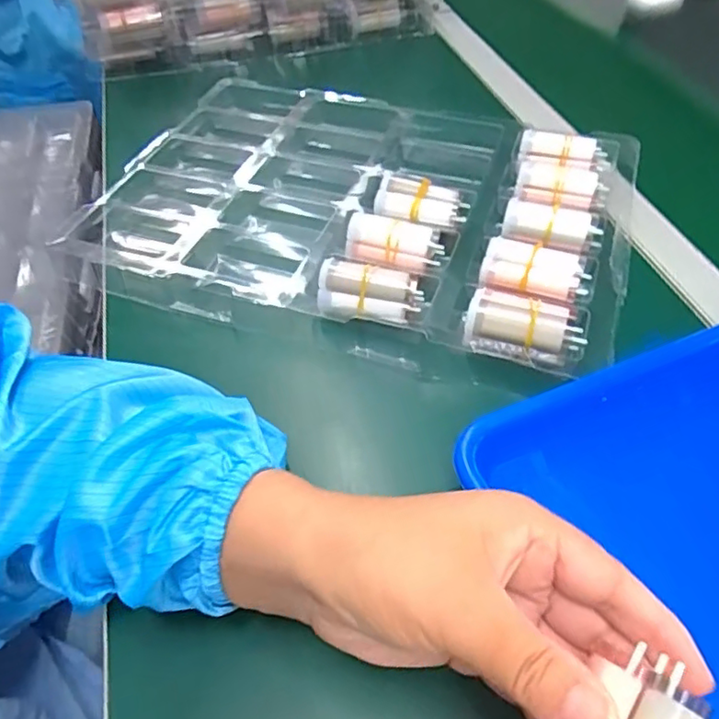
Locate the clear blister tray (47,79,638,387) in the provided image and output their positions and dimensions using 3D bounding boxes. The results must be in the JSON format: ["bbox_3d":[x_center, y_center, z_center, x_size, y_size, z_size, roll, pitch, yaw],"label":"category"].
[{"bbox_3d":[-0.004,-0.137,0.497,0.427,0.043,0.309,15,52,14],"label":"clear blister tray"}]

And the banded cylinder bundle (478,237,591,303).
[{"bbox_3d":[0.119,-0.062,0.405,0.070,0.016,0.034,12,51,11],"label":"banded cylinder bundle"}]

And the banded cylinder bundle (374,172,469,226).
[{"bbox_3d":[0.047,-0.121,0.466,0.069,0.025,0.035,10,50,10],"label":"banded cylinder bundle"}]

